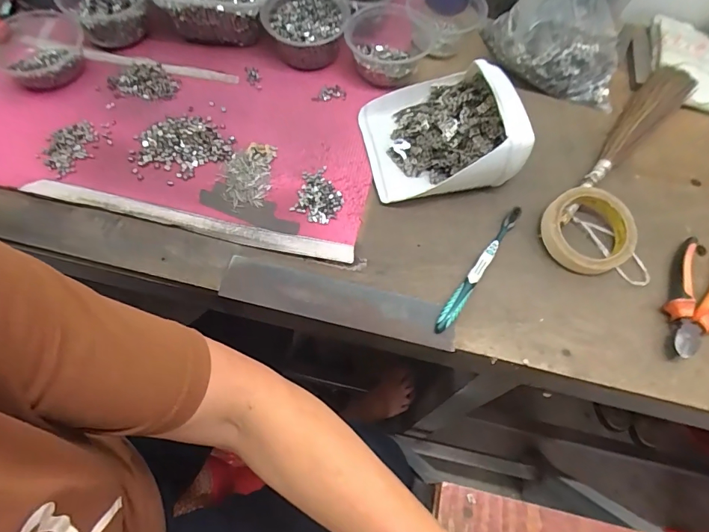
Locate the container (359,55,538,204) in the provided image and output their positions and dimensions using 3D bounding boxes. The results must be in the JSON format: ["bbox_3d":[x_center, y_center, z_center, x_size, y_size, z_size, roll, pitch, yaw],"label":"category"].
[{"bbox_3d":[0.102,-0.163,0.521,0.171,0.082,0.151,-7,62,-7],"label":"container"}]

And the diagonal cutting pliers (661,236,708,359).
[{"bbox_3d":[0.371,0.028,0.471,0.050,0.025,0.166,31,64,13],"label":"diagonal cutting pliers"}]

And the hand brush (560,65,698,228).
[{"bbox_3d":[0.344,-0.166,0.558,0.317,0.028,0.050,-40,71,-22],"label":"hand brush"}]

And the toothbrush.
[{"bbox_3d":[0.138,-0.001,0.474,0.016,0.014,0.180,33,65,14],"label":"toothbrush"}]

